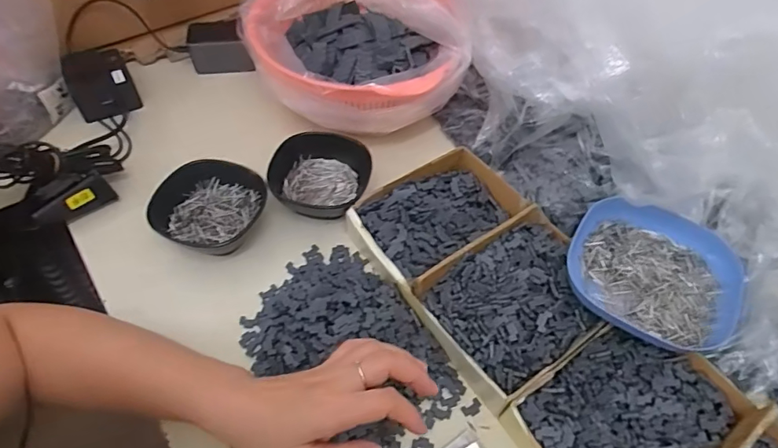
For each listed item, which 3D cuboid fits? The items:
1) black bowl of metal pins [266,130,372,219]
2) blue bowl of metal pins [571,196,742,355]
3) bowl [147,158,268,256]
[{"bbox_3d":[-0.080,-0.052,0.550,0.111,0.051,0.101,2,53,-2],"label":"black bowl of metal pins"},{"bbox_3d":[0.246,0.048,0.456,0.147,0.037,0.136,2,53,-2],"label":"blue bowl of metal pins"},{"bbox_3d":[-0.186,-0.015,0.513,0.109,0.049,0.104,2,53,-2],"label":"bowl"}]

